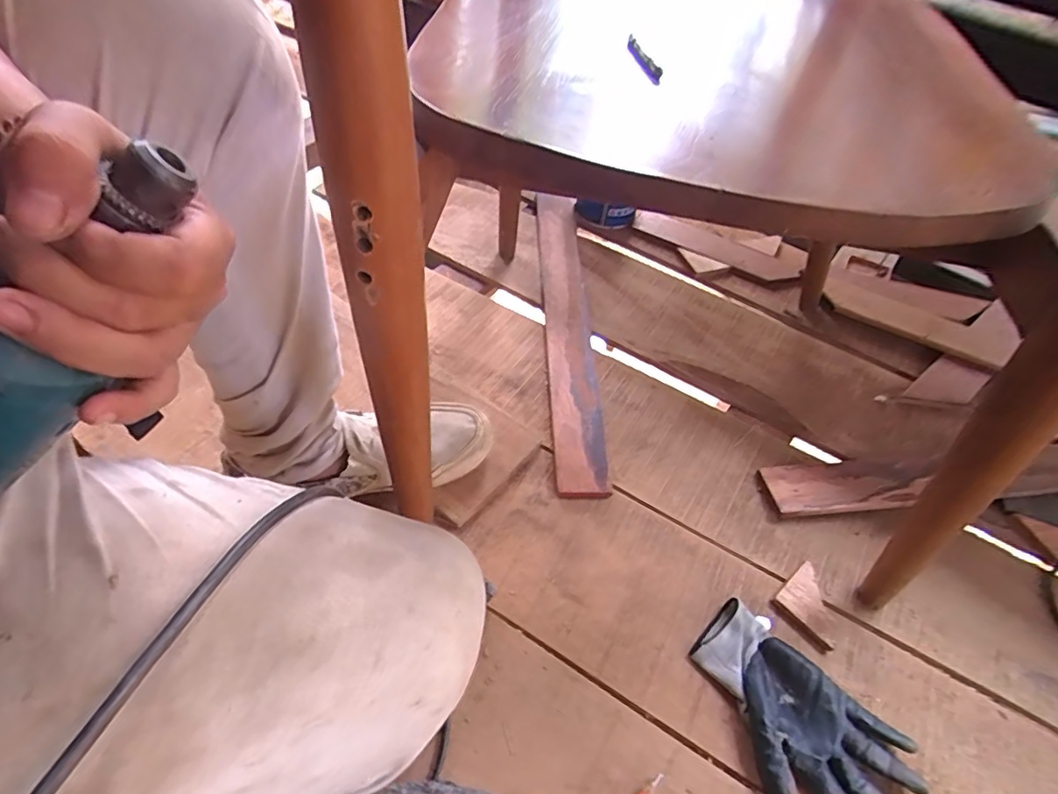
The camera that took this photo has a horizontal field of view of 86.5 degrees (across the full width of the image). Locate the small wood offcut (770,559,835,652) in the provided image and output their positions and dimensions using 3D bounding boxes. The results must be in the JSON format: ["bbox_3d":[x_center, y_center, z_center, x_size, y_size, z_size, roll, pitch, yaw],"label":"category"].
[{"bbox_3d":[0.299,0.220,0.590,0.067,0.011,0.067,-34,61,-24],"label":"small wood offcut"}]

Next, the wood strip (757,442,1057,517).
[{"bbox_3d":[0.568,0.093,0.687,0.574,0.025,0.074,-5,53,-5],"label":"wood strip"}]

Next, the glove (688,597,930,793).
[{"bbox_3d":[0.242,0.299,0.513,0.123,0.022,0.204,-38,63,-26],"label":"glove"}]

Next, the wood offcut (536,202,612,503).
[{"bbox_3d":[0.055,-0.111,0.823,0.066,0.024,0.564,-1,53,-2],"label":"wood offcut"}]

